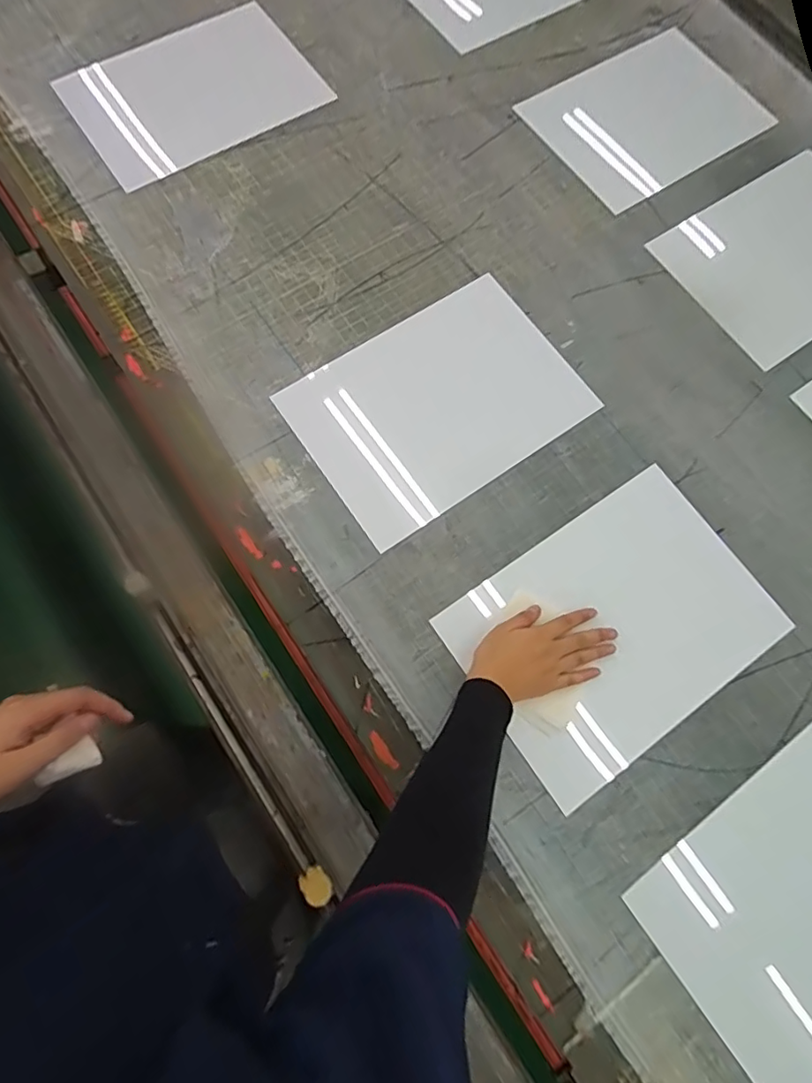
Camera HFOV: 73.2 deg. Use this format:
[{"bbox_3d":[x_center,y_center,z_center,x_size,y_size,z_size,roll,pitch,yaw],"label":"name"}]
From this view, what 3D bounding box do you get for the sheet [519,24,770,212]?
[{"bbox_3d":[0.364,-0.645,0.829,0.325,0.010,0.235,-32,81,-9],"label":"sheet"}]

